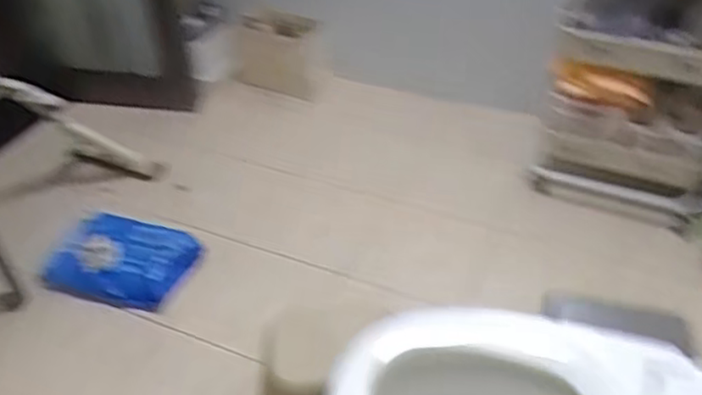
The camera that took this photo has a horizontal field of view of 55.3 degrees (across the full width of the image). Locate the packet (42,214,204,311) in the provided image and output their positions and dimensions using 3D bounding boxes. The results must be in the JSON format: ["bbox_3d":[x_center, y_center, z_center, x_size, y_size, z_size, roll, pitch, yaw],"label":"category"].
[{"bbox_3d":[-0.594,0.159,1.729,0.382,0.081,0.256,13,43,18],"label":"packet"}]

